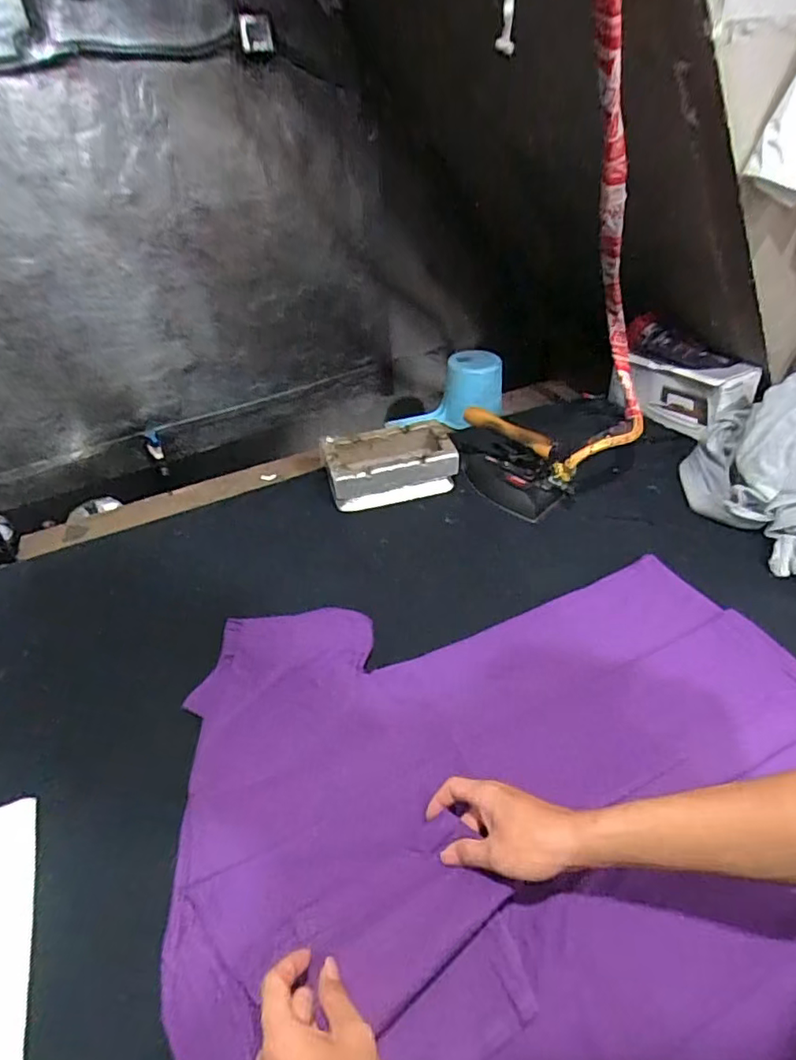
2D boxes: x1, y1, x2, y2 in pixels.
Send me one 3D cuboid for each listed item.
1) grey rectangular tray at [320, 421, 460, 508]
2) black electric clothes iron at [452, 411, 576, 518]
[{"bbox_3d":[-0.014,-0.111,1.030,0.221,0.096,0.116,-10,41,-8],"label":"grey rectangular tray"},{"bbox_3d":[0.186,-0.118,0.993,0.230,0.132,0.101,28,50,31],"label":"black electric clothes iron"}]

